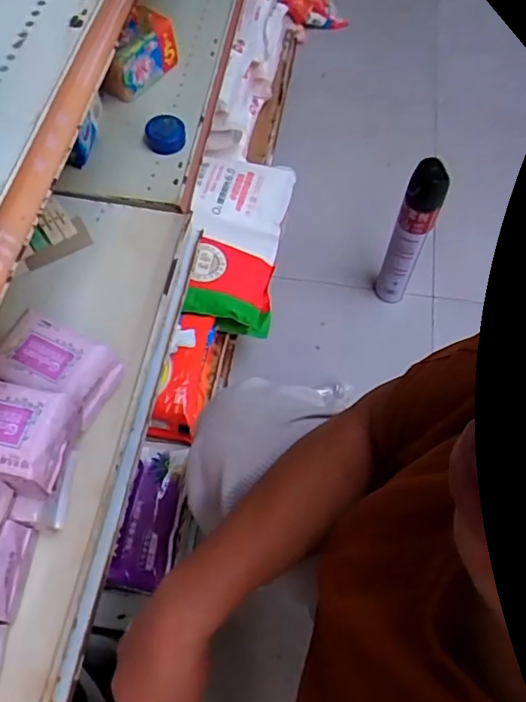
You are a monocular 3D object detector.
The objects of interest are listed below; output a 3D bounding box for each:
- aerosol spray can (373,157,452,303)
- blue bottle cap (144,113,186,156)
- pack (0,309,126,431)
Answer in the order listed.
[{"bbox_3d":[0.267,-0.200,1.021,0.063,0.331,0.057,21,65,10],"label":"aerosol spray can"},{"bbox_3d":[-0.135,-0.300,0.759,0.053,0.013,0.065,-16,64,-8],"label":"blue bottle cap"},{"bbox_3d":[-0.208,0.018,0.563,0.107,0.052,0.074,22,65,11],"label":"pack"}]

